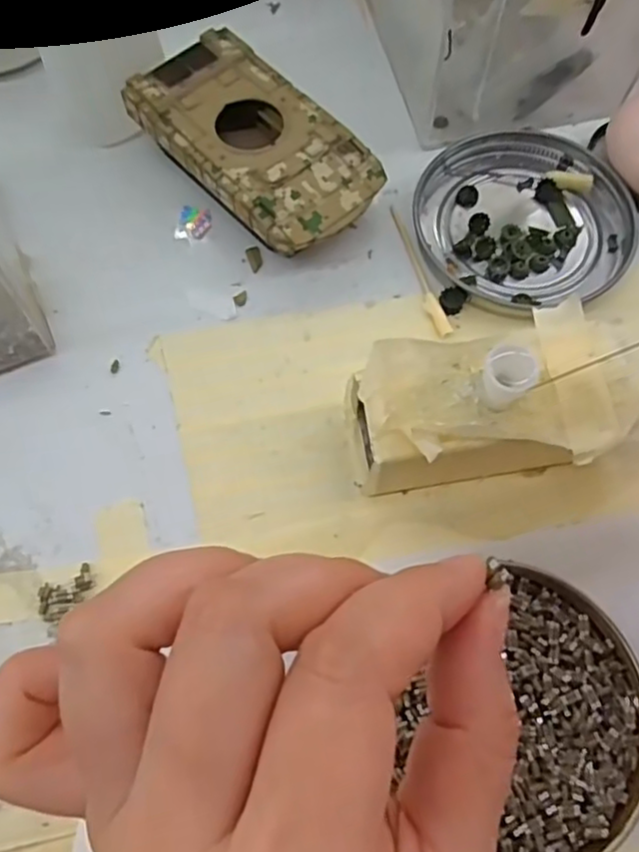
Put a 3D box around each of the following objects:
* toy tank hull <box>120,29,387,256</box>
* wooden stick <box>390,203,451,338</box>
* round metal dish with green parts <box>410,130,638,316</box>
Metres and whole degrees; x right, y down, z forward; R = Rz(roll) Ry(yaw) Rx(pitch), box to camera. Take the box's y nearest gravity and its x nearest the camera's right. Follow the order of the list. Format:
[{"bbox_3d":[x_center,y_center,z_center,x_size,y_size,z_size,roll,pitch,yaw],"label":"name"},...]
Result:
[{"bbox_3d":[-0.024,-0.100,0.255,0.054,0.025,0.094,-40,74,-15],"label":"toy tank hull"},{"bbox_3d":[0.035,-0.058,0.248,0.006,0.004,0.059,-17,69,-7],"label":"wooden stick"},{"bbox_3d":[0.075,-0.078,0.254,0.076,0.008,0.074,0,68,0],"label":"round metal dish with green parts"}]

